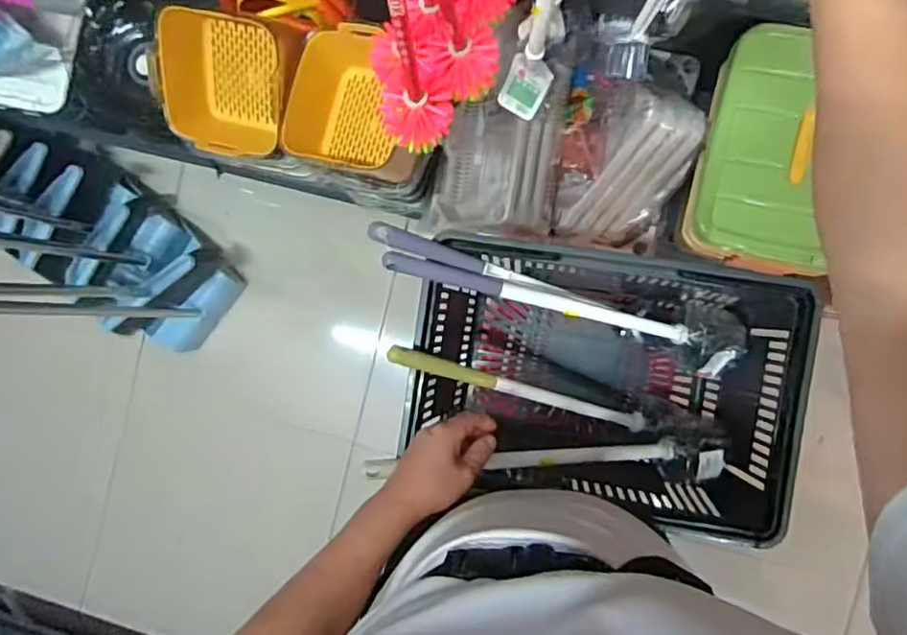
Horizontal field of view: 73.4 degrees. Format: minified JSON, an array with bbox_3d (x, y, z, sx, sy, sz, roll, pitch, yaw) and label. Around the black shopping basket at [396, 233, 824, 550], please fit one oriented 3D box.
[{"bbox_3d":[0.196,0.075,0.888,0.459,0.280,0.308,13,91,7],"label":"black shopping basket"}]

